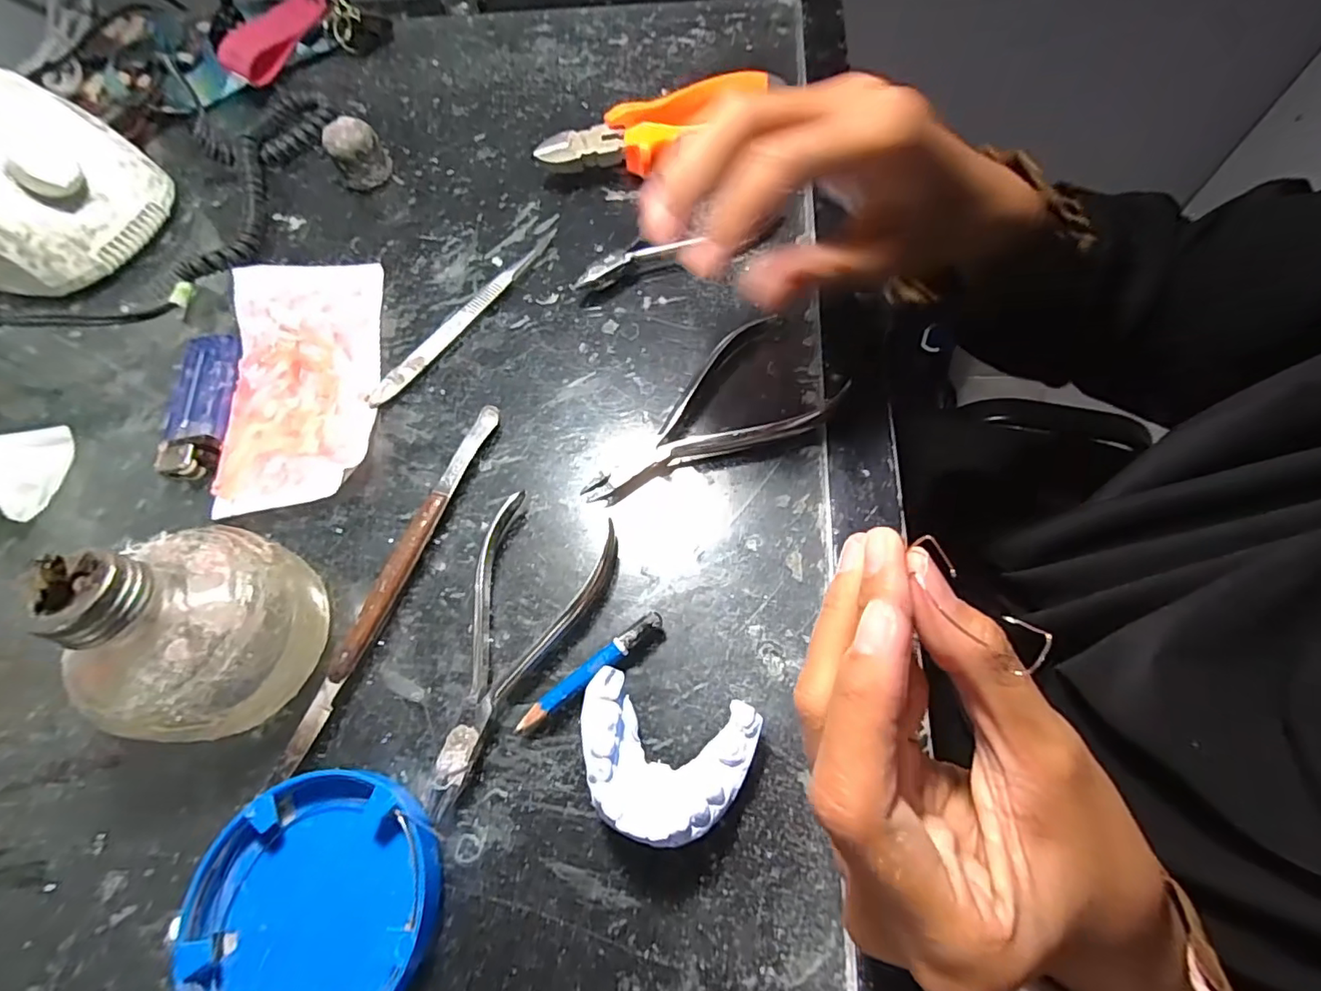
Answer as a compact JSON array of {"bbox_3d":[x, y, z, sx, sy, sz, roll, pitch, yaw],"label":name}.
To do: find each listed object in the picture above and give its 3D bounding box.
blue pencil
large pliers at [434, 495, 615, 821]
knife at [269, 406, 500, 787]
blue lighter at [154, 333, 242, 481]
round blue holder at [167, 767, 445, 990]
[{"bbox_3d":[-0.026,0.067,0.213,0.064,0.012,0.009,-39,69,-13],"label":"blue pencil"},{"bbox_3d":[-0.062,0.058,0.220,0.052,0.012,0.118,19,68,12],"label":"large pliers"},{"bbox_3d":[-0.109,0.031,0.237,0.011,0.010,0.164,17,68,11],"label":"knife"},{"bbox_3d":[-0.227,-0.045,0.277,0.026,0.010,0.080,-9,65,-1],"label":"blue lighter"},{"bbox_3d":[-0.115,0.135,0.186,0.080,0.016,0.077,-1,65,3],"label":"round blue holder"}]

